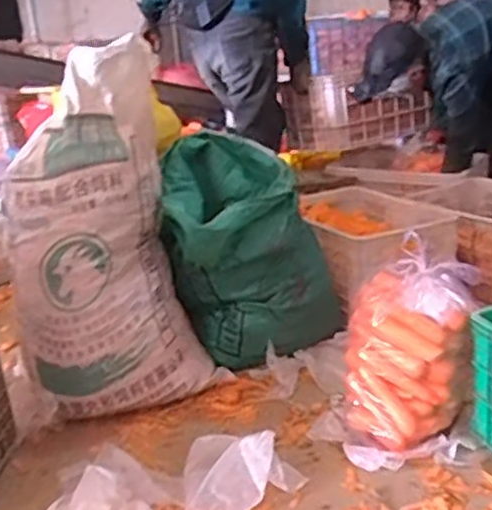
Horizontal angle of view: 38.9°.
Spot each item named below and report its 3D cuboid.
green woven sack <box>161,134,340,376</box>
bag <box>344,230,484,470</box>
[{"bbox_3d":[0.014,-0.010,1.746,0.414,0.496,0.350,-6,19,0],"label":"green woven sack"},{"bbox_3d":[0.318,0.198,1.409,0.299,0.326,0.222,-11,19,-15],"label":"bag"}]

